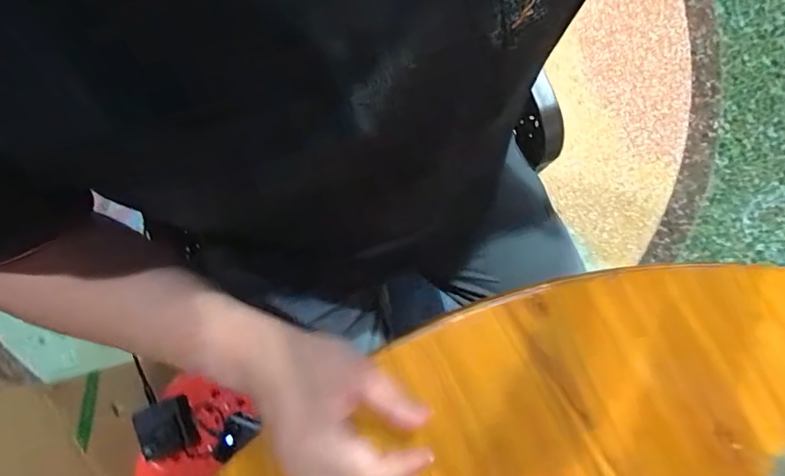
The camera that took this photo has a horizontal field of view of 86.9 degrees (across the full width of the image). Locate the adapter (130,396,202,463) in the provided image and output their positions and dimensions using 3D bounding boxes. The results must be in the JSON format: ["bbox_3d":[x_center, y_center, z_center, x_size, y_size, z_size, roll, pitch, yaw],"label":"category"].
[{"bbox_3d":[-0.348,0.292,0.631,0.076,0.032,0.079,-24,82,-2],"label":"adapter"}]

